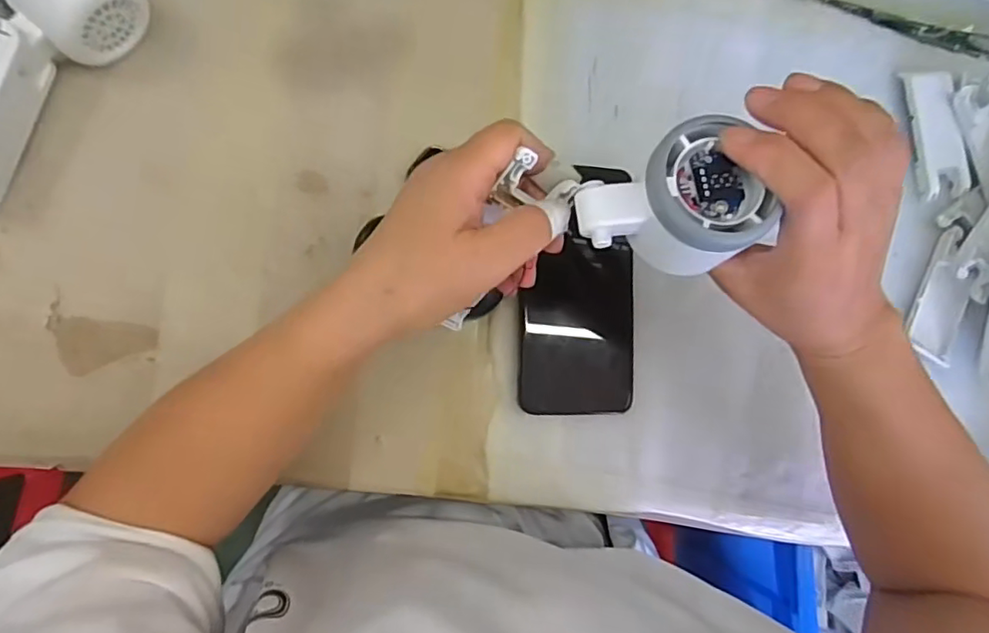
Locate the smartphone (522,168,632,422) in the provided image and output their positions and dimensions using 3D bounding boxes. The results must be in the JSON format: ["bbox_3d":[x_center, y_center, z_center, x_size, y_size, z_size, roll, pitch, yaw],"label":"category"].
[{"bbox_3d":[0.057,-0.017,0.391,0.077,0.015,0.162,3,87,-10],"label":"smartphone"}]

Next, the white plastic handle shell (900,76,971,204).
[{"bbox_3d":[0.346,-0.143,0.456,0.040,0.011,0.097,-11,89,-10],"label":"white plastic handle shell"}]

